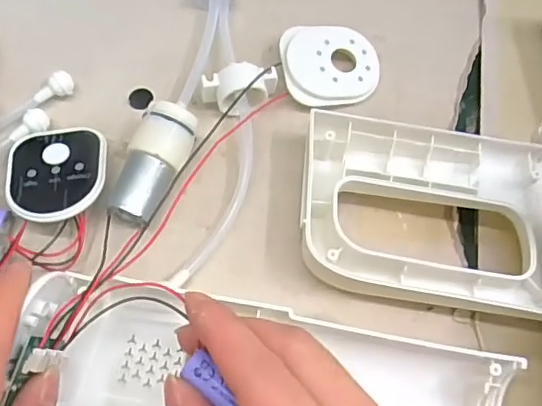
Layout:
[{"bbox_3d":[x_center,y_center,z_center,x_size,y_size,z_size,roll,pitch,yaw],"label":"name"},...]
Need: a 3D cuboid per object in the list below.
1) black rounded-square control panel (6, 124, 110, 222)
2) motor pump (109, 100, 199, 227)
[{"bbox_3d":[-0.108,-0.016,0.284,0.048,0.004,0.060,-12,52,-7],"label":"black rounded-square control panel"},{"bbox_3d":[-0.058,-0.018,0.286,0.029,0.027,0.064,18,70,5],"label":"motor pump"}]

